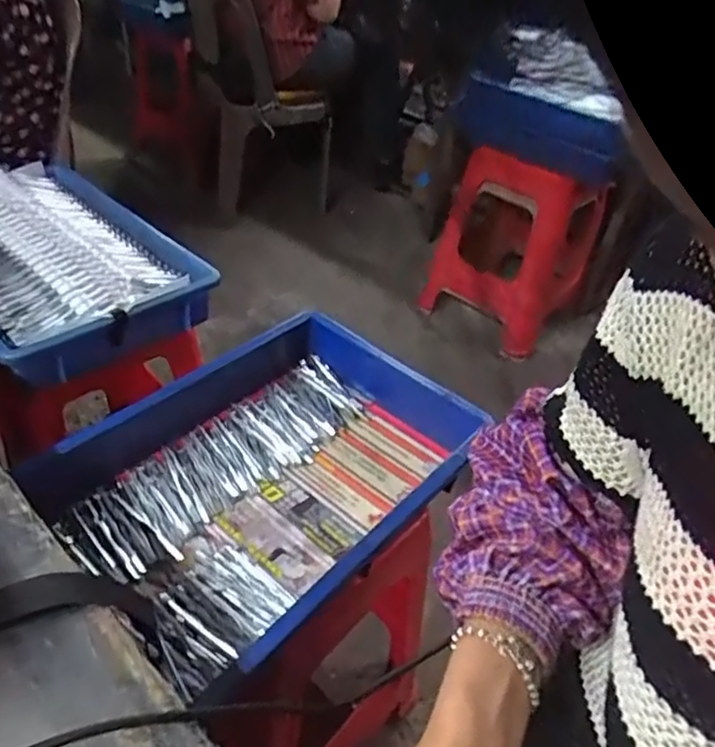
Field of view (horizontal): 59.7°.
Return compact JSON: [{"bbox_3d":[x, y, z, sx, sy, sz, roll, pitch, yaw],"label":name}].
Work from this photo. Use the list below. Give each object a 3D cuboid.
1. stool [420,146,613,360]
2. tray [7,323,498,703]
[{"bbox_3d":[0.446,-0.370,1.722,0.344,0.478,0.391,33,45,26],"label":"stool"},{"bbox_3d":[-0.065,0.092,0.659,0.284,0.081,0.426,32,44,28],"label":"tray"}]

